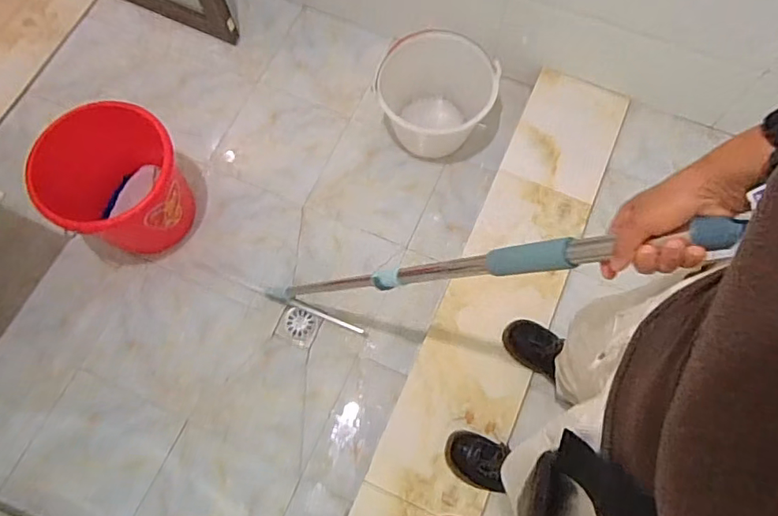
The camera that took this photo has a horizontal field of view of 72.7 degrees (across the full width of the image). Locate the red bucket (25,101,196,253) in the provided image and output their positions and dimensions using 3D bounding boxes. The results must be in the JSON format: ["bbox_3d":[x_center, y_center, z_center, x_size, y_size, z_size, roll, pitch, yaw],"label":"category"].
[{"bbox_3d":[-0.637,-0.177,1.272,0.312,0.249,0.291,0,70,0],"label":"red bucket"}]

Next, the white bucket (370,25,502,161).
[{"bbox_3d":[0.118,-0.402,1.385,0.290,0.203,0.292,0,70,0],"label":"white bucket"}]

